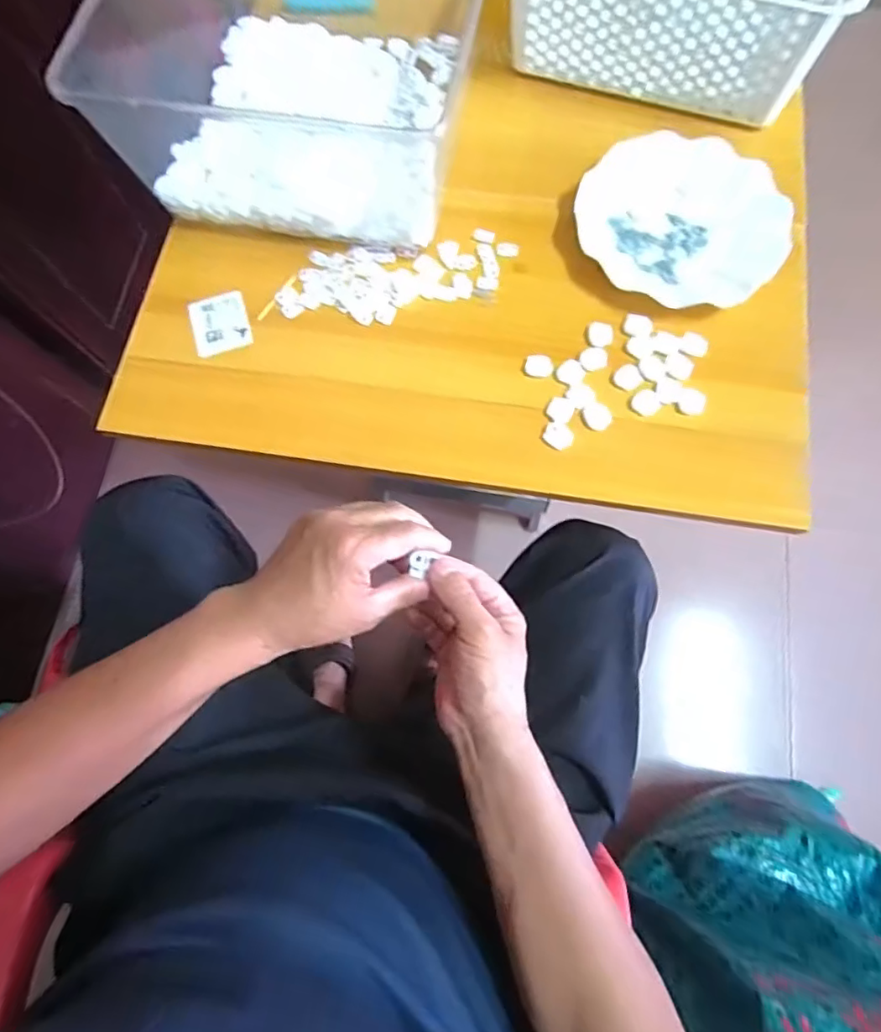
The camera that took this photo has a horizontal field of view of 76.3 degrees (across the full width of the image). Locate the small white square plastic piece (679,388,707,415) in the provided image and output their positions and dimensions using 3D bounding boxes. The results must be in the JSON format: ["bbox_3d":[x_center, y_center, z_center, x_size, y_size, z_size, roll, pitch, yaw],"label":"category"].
[{"bbox_3d":[0.210,-0.096,0.470,0.023,0.007,0.022,42,79,12],"label":"small white square plastic piece"}]

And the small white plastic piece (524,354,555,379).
[{"bbox_3d":[0.086,-0.131,0.484,0.024,0.004,0.022,0,73,1],"label":"small white plastic piece"}]

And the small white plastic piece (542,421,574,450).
[{"bbox_3d":[0.099,-0.067,0.467,0.024,0.004,0.021,37,78,11],"label":"small white plastic piece"}]

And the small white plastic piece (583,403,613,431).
[{"bbox_3d":[0.132,-0.084,0.468,0.022,0.004,0.023,0,73,1],"label":"small white plastic piece"}]

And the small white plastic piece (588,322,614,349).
[{"bbox_3d":[0.141,-0.160,0.494,0.022,0.004,0.025,9,74,4],"label":"small white plastic piece"}]

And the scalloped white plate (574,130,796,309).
[{"bbox_3d":[0.220,-0.271,0.513,0.181,0.026,0.168,0,73,1],"label":"scalloped white plate"}]

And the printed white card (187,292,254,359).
[{"bbox_3d":[-0.203,-0.178,0.517,0.051,0.004,0.061,-18,74,-4],"label":"printed white card"}]

